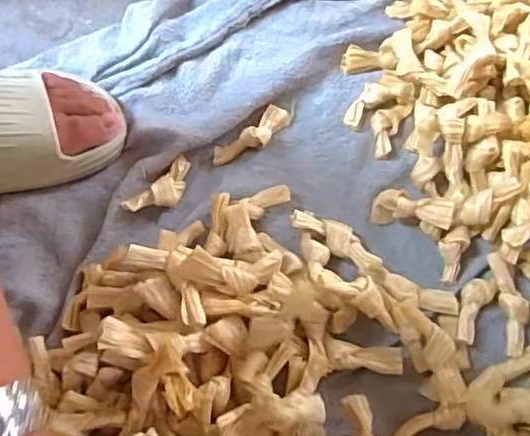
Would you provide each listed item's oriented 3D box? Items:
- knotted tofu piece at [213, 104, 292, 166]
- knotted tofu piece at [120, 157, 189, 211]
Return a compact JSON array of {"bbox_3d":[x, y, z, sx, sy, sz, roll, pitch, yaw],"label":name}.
[{"bbox_3d":[-0.009,-0.070,0.513,0.078,0.017,0.025,-39,73,-17],"label":"knotted tofu piece"},{"bbox_3d":[-0.081,-0.021,0.487,0.027,0.018,0.063,42,71,15],"label":"knotted tofu piece"}]

